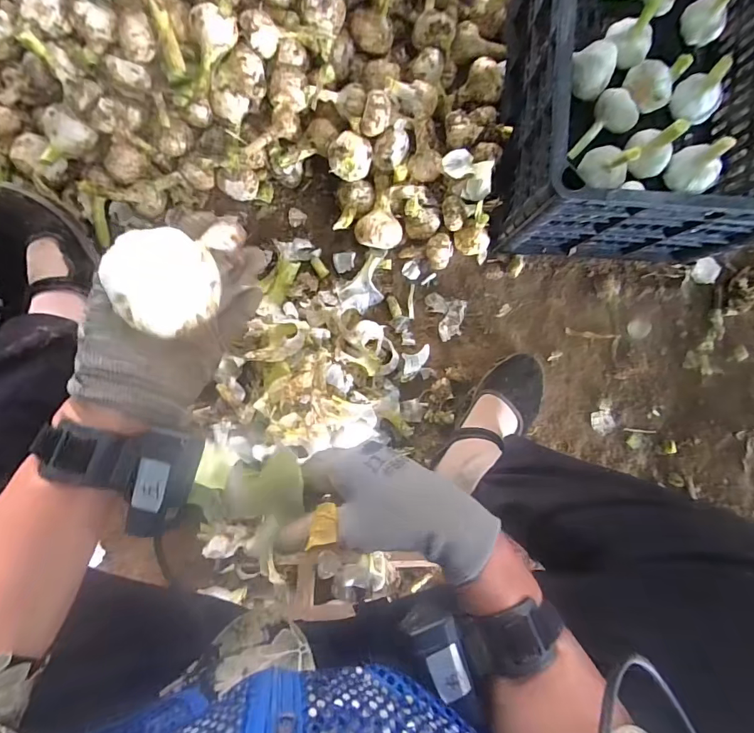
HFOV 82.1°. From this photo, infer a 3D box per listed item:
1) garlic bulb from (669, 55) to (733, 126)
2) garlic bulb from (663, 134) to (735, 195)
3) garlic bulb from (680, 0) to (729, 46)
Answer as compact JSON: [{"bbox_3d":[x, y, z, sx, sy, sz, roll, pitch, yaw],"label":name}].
[{"bbox_3d":[0.409,-0.342,0.544,0.047,0.076,0.056,-37,91,1],"label":"garlic bulb"},{"bbox_3d":[0.404,-0.249,0.537,0.053,0.061,0.058,0,91,0],"label":"garlic bulb"},{"bbox_3d":[0.421,-0.443,0.533,0.052,0.083,0.045,44,91,-1],"label":"garlic bulb"}]

